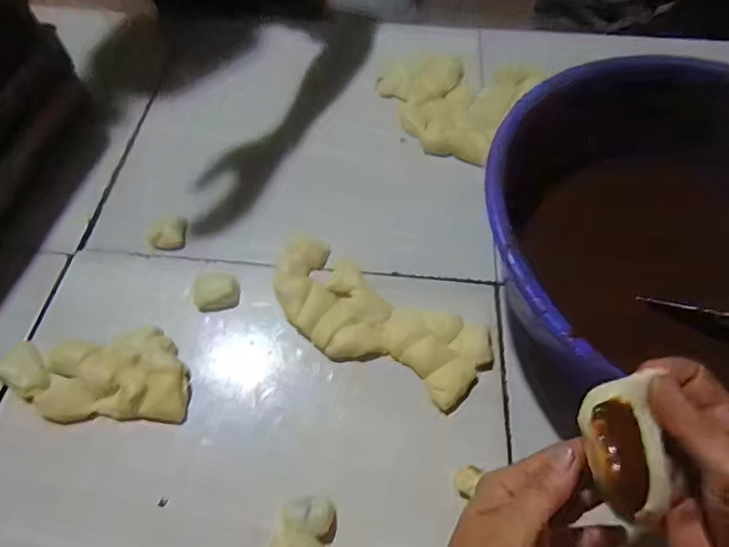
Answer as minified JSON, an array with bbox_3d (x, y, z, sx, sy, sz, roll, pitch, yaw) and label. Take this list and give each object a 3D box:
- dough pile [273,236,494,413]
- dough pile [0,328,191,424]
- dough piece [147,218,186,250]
[{"bbox_3d":[0.007,0.052,0.476,0.247,0.029,0.104,28,66,16],"label":"dough pile"},{"bbox_3d":[-0.268,0.101,0.442,0.183,0.026,0.088,-1,61,1],"label":"dough pile"},{"bbox_3d":[-0.241,-0.048,0.540,0.037,0.021,0.039,-1,61,1],"label":"dough piece"}]

